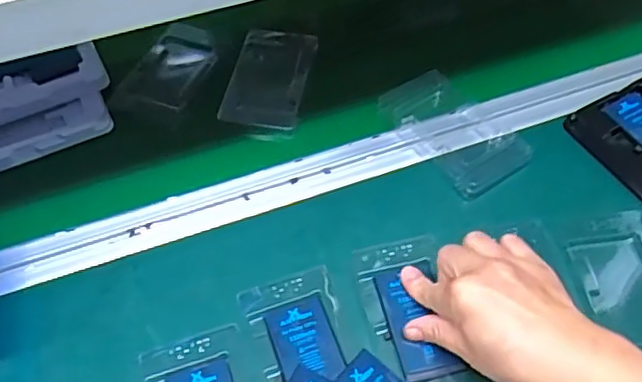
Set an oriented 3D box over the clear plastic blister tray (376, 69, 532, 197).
[{"bbox_3d":[0.114,-0.062,0.553,0.078,0.009,0.152,-29,58,-19],"label":"clear plastic blister tray"}]

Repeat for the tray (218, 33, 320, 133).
[{"bbox_3d":[-0.049,-0.114,0.583,0.074,0.014,0.115,7,54,7],"label":"tray"}]

